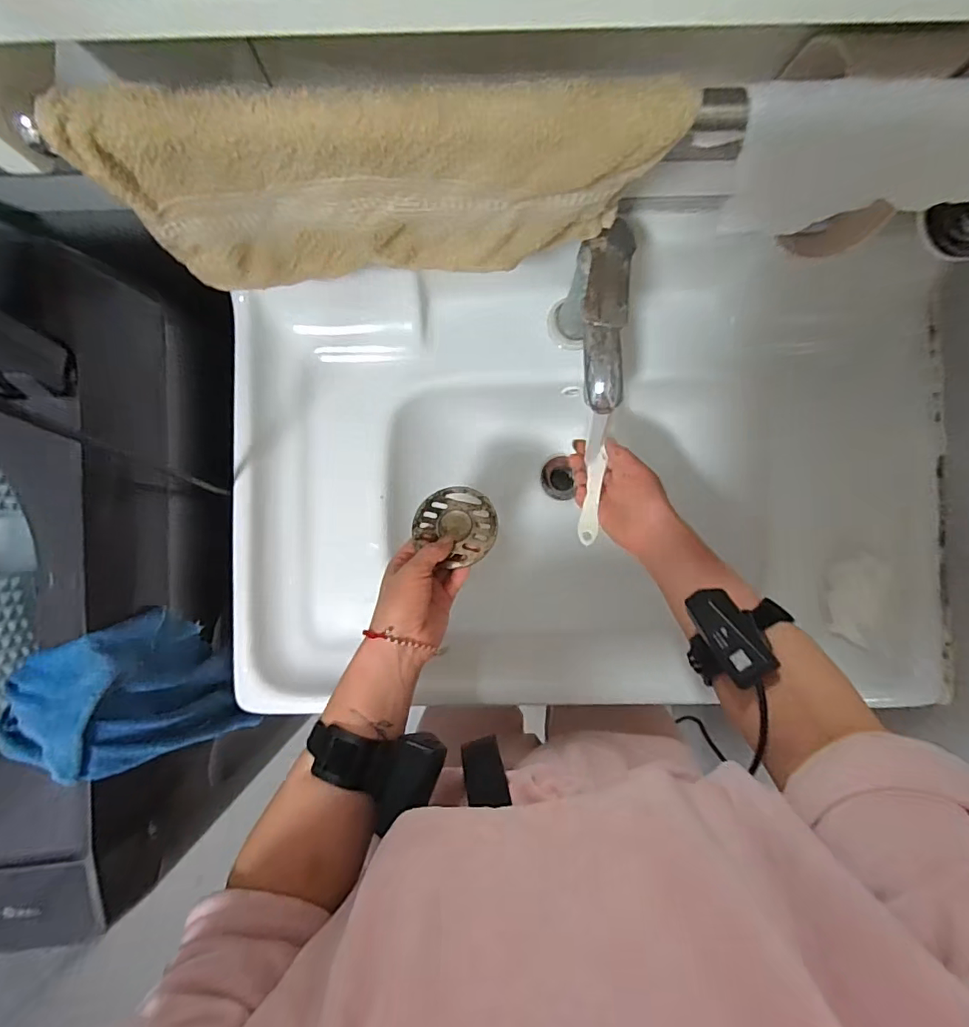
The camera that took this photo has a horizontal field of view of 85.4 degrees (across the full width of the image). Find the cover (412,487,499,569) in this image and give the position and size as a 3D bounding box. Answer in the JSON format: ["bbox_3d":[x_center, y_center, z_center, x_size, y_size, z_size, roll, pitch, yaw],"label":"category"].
[{"bbox_3d":[-0.025,0.009,0.488,0.077,0.005,0.069,36,77,18],"label":"cover"}]

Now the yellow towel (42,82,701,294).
[{"bbox_3d":[-0.058,-0.195,0.333,0.322,0.152,0.042,-5,88,0],"label":"yellow towel"}]

